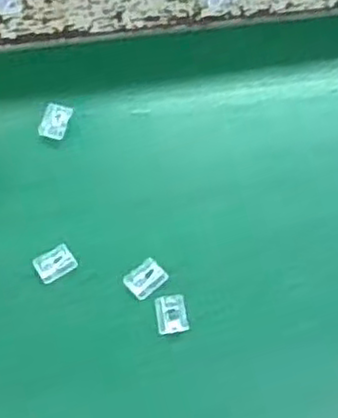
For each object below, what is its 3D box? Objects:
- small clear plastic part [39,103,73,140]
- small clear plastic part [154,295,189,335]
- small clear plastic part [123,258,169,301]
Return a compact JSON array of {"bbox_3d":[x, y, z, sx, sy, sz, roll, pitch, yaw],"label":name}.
[{"bbox_3d":[-0.069,-0.054,0.428,0.016,0.005,0.021,20,89,6],"label":"small clear plastic part"},{"bbox_3d":[0.001,0.055,0.370,0.016,0.004,0.020,-8,63,-7],"label":"small clear plastic part"},{"bbox_3d":[-0.012,0.037,0.379,0.022,0.004,0.016,-36,70,-20],"label":"small clear plastic part"}]

